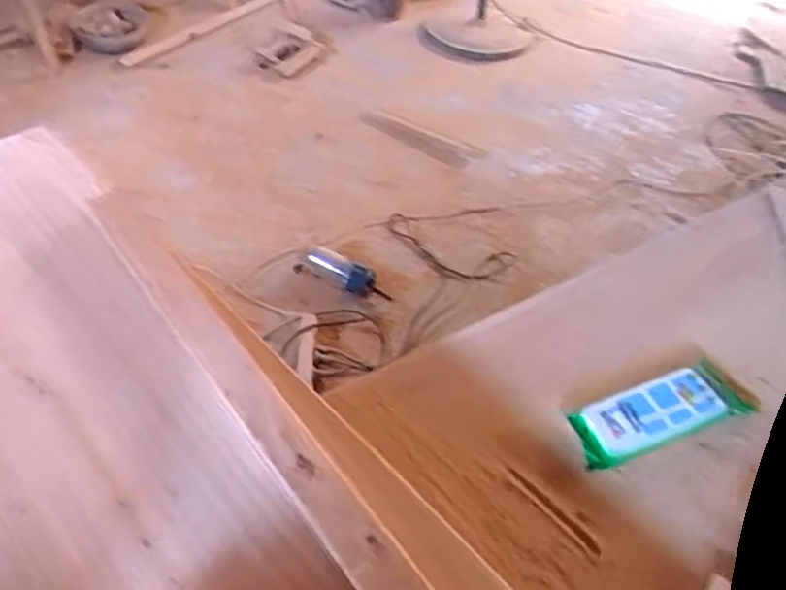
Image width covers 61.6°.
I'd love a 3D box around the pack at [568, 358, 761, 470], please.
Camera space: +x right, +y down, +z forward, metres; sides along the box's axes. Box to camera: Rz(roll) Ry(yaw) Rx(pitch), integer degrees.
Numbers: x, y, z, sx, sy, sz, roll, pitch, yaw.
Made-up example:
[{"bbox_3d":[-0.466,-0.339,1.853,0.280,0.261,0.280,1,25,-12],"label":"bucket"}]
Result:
[{"bbox_3d":[0.365,0.148,0.866,0.280,0.043,0.089,-16,51,-20],"label":"pack"}]

